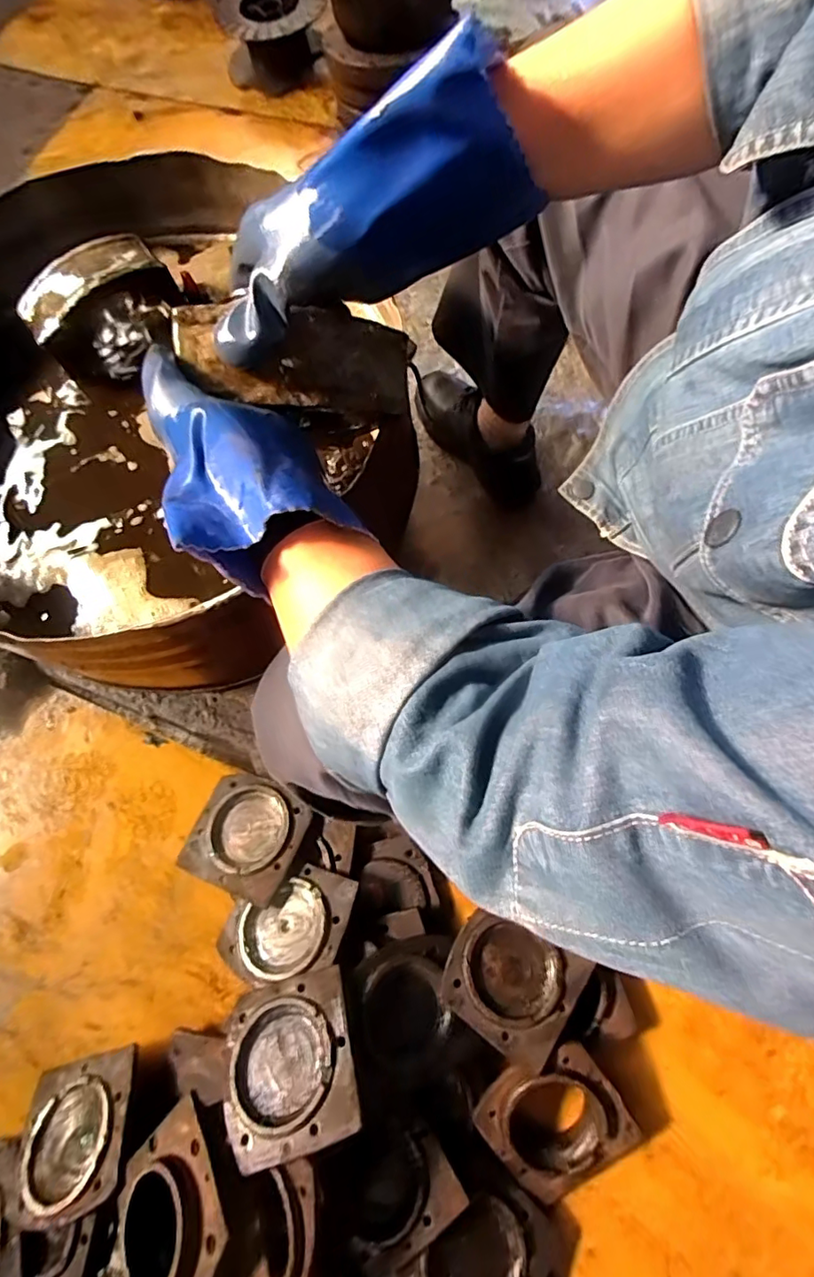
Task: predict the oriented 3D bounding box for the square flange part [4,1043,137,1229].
[{"bbox_3d":[-0.416,0.621,0.682,0.163,0.022,0.156,-20,51,11],"label":"square flange part"}]

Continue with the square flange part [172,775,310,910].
[{"bbox_3d":[-0.223,0.271,0.761,0.149,0.017,0.145,17,66,18],"label":"square flange part"}]

